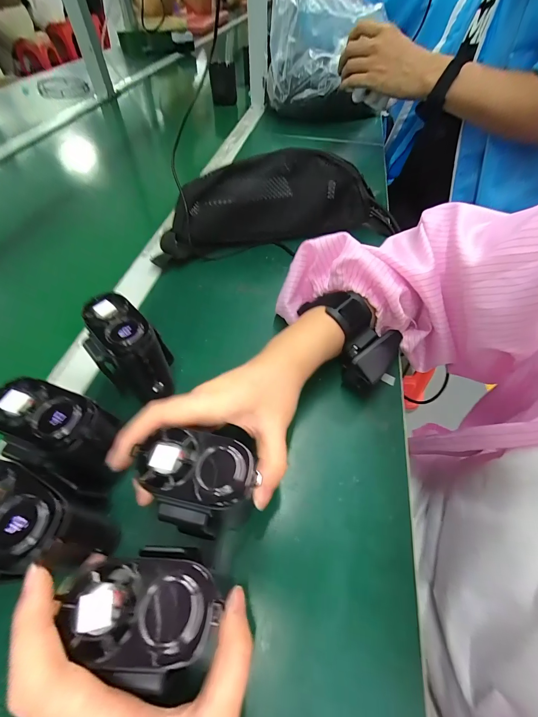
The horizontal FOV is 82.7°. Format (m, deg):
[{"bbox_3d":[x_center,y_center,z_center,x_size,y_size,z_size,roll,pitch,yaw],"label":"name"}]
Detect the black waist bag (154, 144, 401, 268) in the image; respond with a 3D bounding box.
[{"bbox_3d":[0.012,-0.211,0.412,0.322,0.103,0.071,-16,54,-13],"label":"black waist bag"}]

